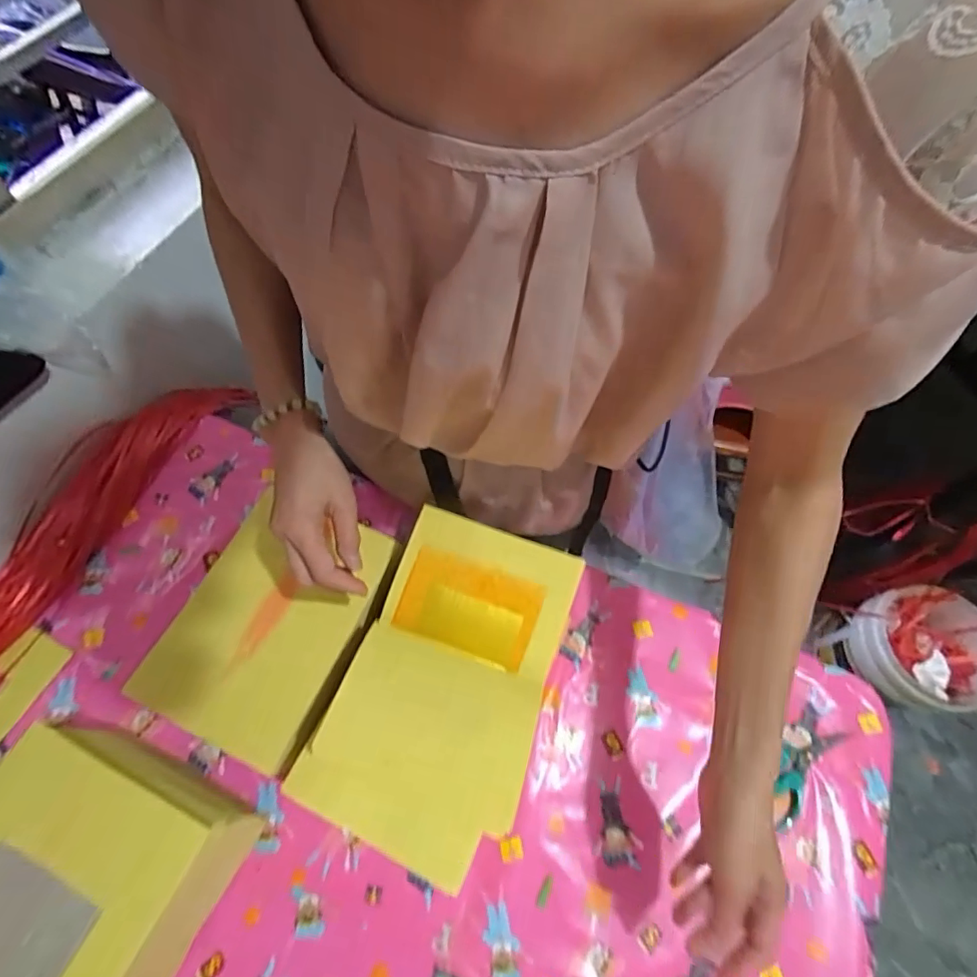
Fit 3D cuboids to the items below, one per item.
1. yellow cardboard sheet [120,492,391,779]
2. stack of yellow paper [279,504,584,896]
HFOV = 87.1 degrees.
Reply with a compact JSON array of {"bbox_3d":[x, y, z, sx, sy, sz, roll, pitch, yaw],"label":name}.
[{"bbox_3d":[-0.209,0.121,0.498,0.158,0.022,0.228,26,56,-1],"label":"yellow cardboard sheet"},{"bbox_3d":[-0.032,0.158,0.436,0.165,0.038,0.262,22,65,10],"label":"stack of yellow paper"}]

